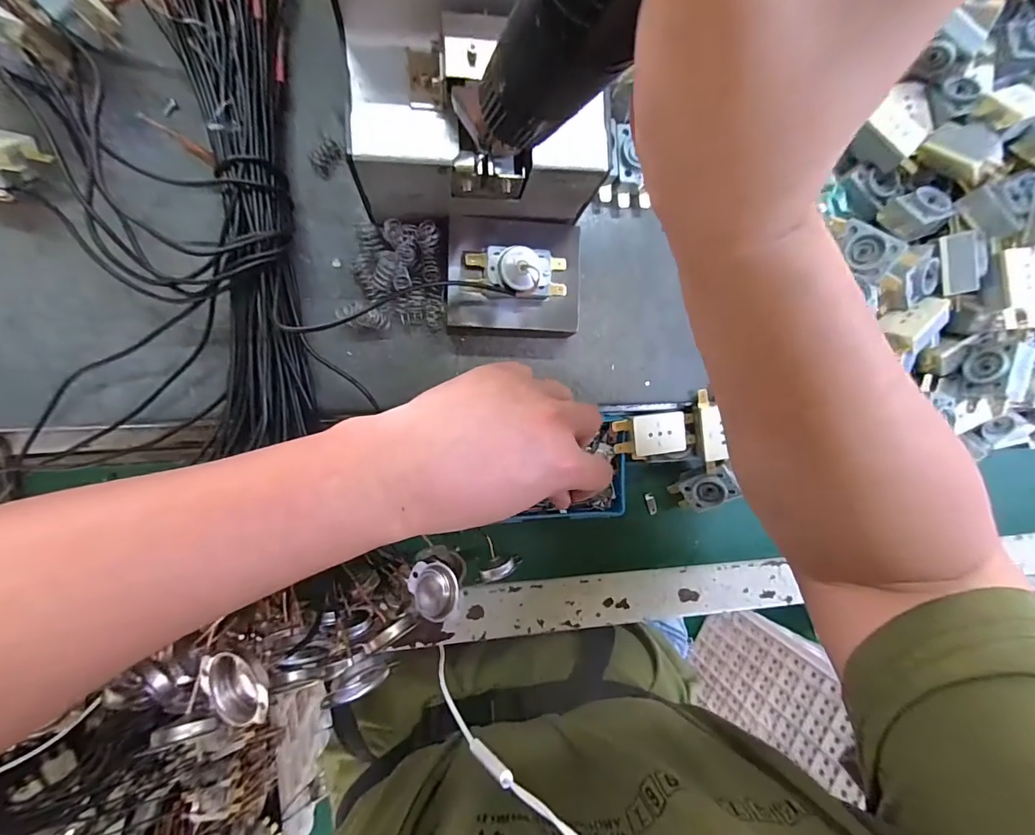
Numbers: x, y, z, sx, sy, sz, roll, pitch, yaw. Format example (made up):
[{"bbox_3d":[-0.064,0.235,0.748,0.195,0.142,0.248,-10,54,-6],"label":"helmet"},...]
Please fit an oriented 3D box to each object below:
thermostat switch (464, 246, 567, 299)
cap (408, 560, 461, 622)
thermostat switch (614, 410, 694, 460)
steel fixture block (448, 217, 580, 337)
[{"bbox_3d":[0.002,-0.085,0.271,0.059,0.020,0.029,-3,93,-10],"label":"thermostat switch"},{"bbox_3d":[-0.043,0.089,0.235,0.010,0.027,0.034,-27,94,28],"label":"cap"},{"bbox_3d":[0.094,0.012,0.321,0.052,0.015,0.028,-10,94,-9],"label":"thermostat switch"},{"bbox_3d":[-0.003,-0.085,0.290,0.079,0.028,0.068,1,92,-10],"label":"steel fixture block"}]

